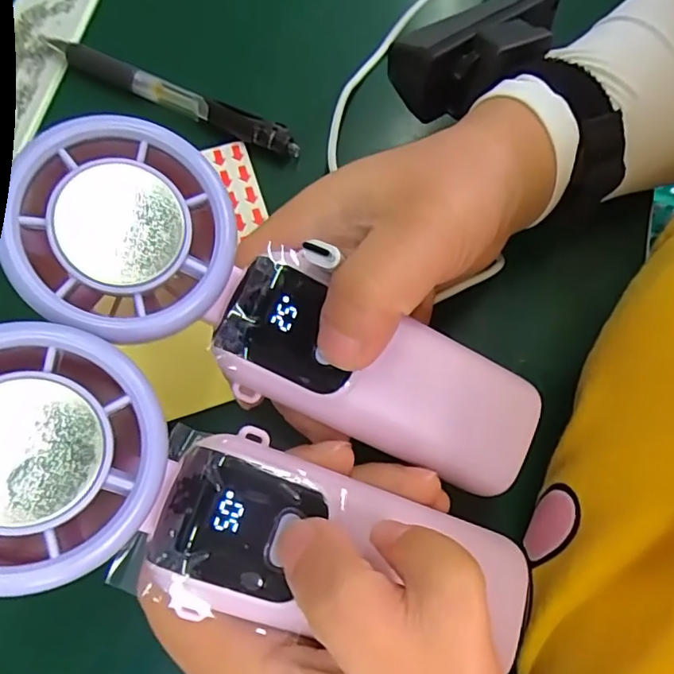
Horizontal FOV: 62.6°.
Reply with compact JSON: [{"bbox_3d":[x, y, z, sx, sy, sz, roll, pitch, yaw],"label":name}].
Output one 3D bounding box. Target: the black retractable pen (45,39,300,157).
[{"bbox_3d":[-0.079,-0.117,0.271,0.131,0.010,0.011,25,75,5],"label":"black retractable pen"}]

